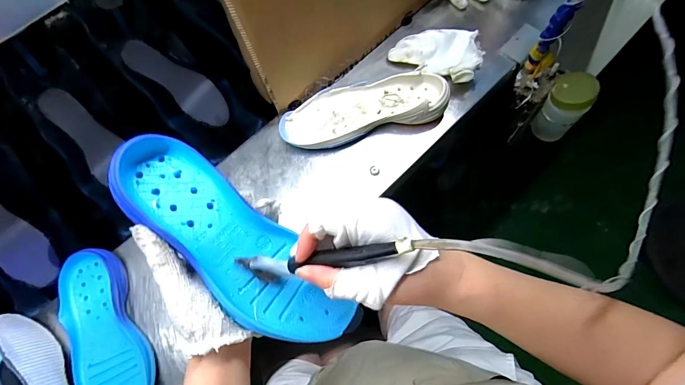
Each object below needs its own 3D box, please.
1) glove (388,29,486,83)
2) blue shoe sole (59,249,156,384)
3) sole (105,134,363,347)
[{"bbox_3d":[0.179,-0.265,0.643,0.158,0.051,0.118,29,70,13],"label":"glove"},{"bbox_3d":[-0.332,0.197,0.488,0.097,0.033,0.240,-28,69,-11],"label":"blue shoe sole"},{"bbox_3d":[-0.096,0.050,0.319,0.245,0.031,0.079,44,73,-2],"label":"sole"}]

